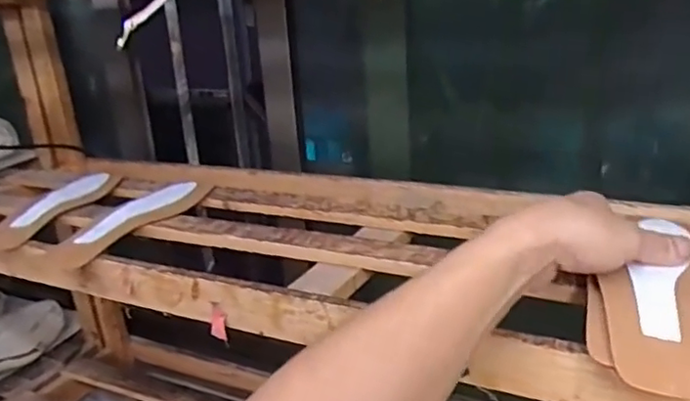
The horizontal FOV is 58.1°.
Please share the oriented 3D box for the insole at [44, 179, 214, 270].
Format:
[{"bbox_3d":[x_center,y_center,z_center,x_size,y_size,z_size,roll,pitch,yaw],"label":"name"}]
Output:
[{"bbox_3d":[-0.209,0.013,0.630,0.070,0.014,0.189,5,21,25],"label":"insole"}]

